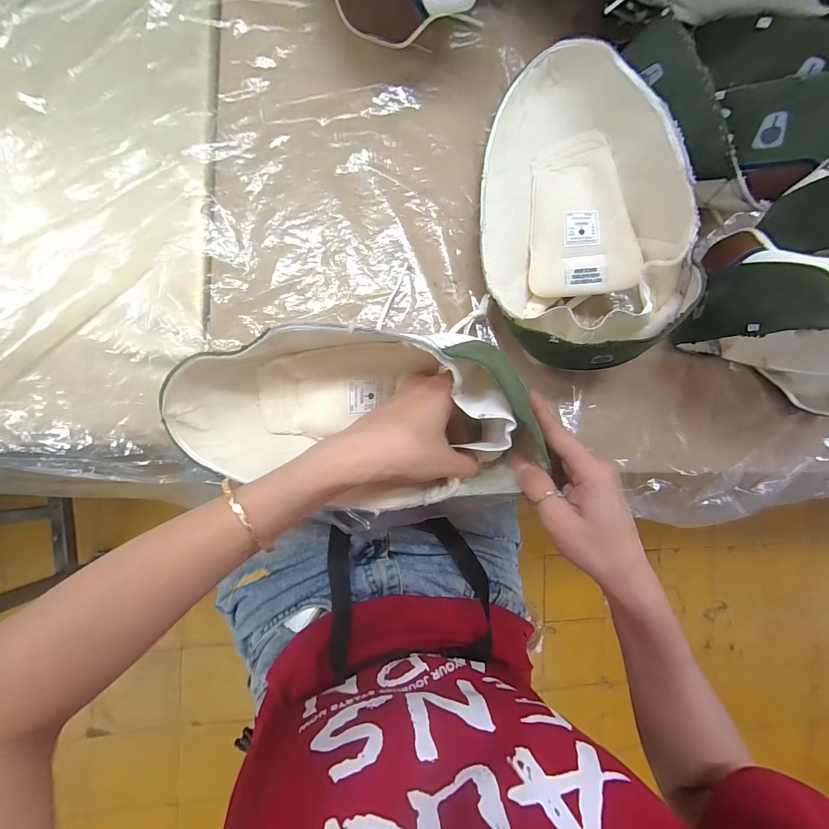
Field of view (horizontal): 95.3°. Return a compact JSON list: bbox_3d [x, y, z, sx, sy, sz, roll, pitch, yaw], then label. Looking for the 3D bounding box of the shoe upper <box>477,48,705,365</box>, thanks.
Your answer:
[{"bbox_3d":[0.128,-0.166,0.301,0.135,0.093,0.250,-6,91,-9],"label":"shoe upper"}]

